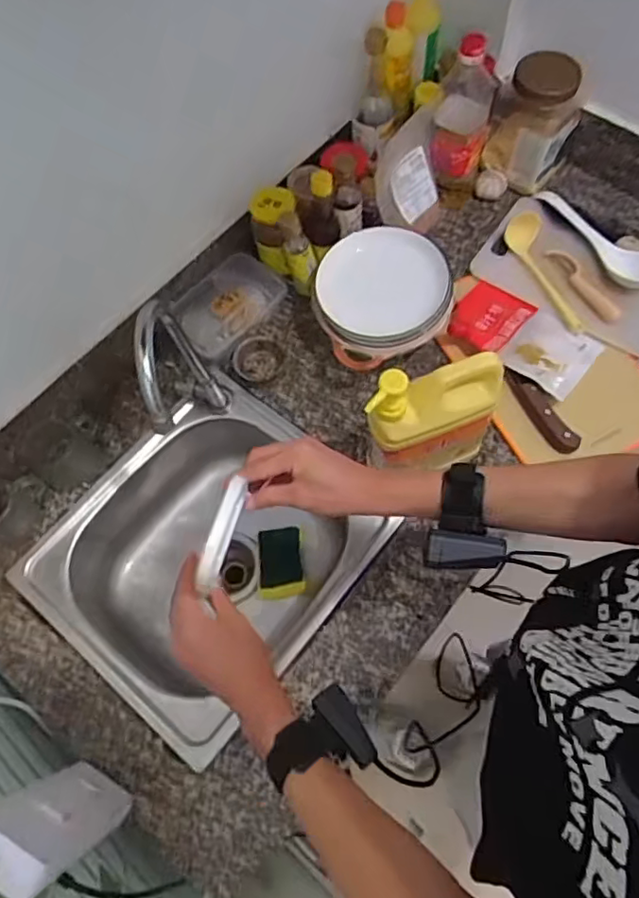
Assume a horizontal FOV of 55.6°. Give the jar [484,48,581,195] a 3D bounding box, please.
[{"bbox_3d":[0.341,-0.518,0.975,0.116,0.172,0.105,27,70,13],"label":"jar"}]

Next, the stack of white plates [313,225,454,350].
[{"bbox_3d":[0.083,-0.228,0.836,0.178,0.043,0.168,-16,67,-5],"label":"stack of white plates"}]

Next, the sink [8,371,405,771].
[{"bbox_3d":[-0.144,0.160,0.879,0.360,0.201,0.398,36,72,16],"label":"sink"}]

